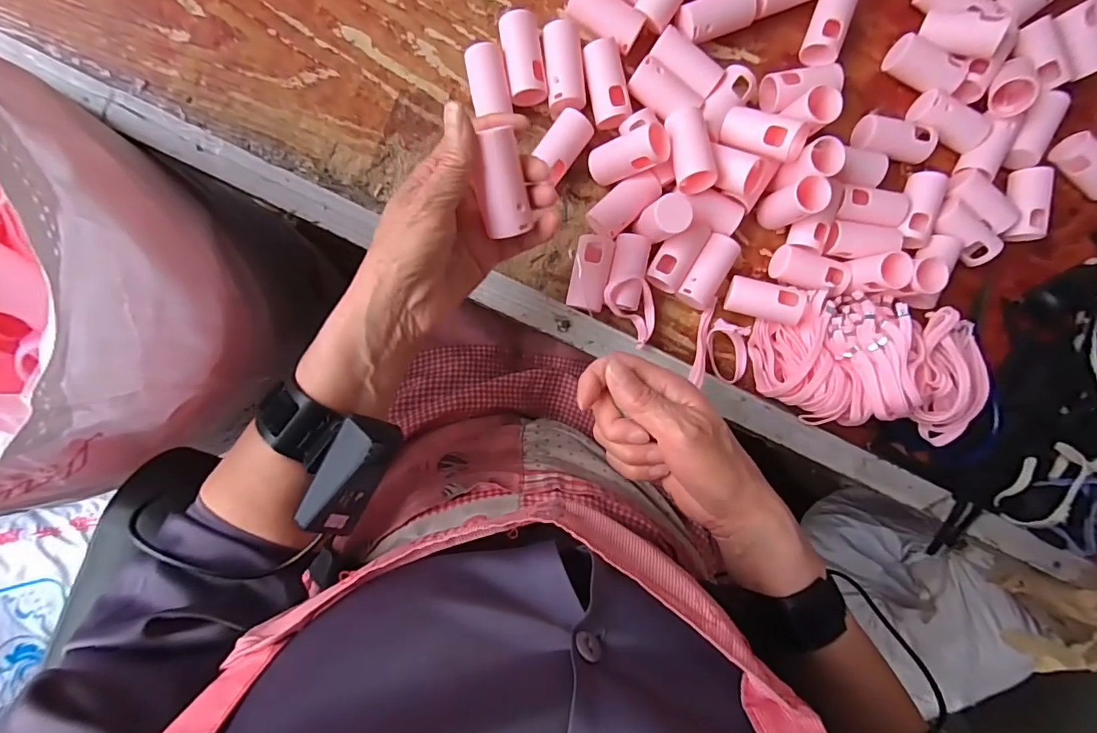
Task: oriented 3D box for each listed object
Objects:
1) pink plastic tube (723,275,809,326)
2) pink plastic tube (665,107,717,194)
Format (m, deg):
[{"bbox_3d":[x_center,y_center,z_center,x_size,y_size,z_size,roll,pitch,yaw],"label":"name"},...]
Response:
[{"bbox_3d":[0.189,-0.055,0.417,0.067,0.024,0.030,16,91,14],"label":"pink plastic tube"},{"bbox_3d":[0.113,-0.172,0.386,0.030,0.028,0.061,-10,94,-6],"label":"pink plastic tube"}]

